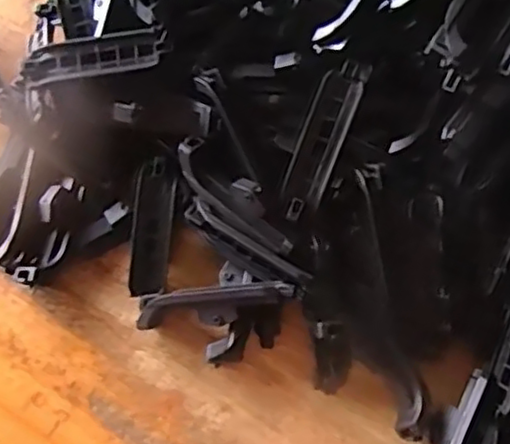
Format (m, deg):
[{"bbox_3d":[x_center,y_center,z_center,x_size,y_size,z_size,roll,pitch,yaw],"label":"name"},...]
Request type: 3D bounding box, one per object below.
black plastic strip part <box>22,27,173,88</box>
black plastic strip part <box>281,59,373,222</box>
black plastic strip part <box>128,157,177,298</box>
[{"bbox_3d":[-0.075,-0.078,0.312,0.068,0.007,0.018,-8,86,5],"label":"black plastic strip part"},{"bbox_3d":[0.030,-0.036,0.291,0.018,0.004,0.071,24,100,12],"label":"black plastic strip part"},{"bbox_3d":[-0.049,0.002,0.317,0.018,0.006,0.064,6,88,4],"label":"black plastic strip part"}]

